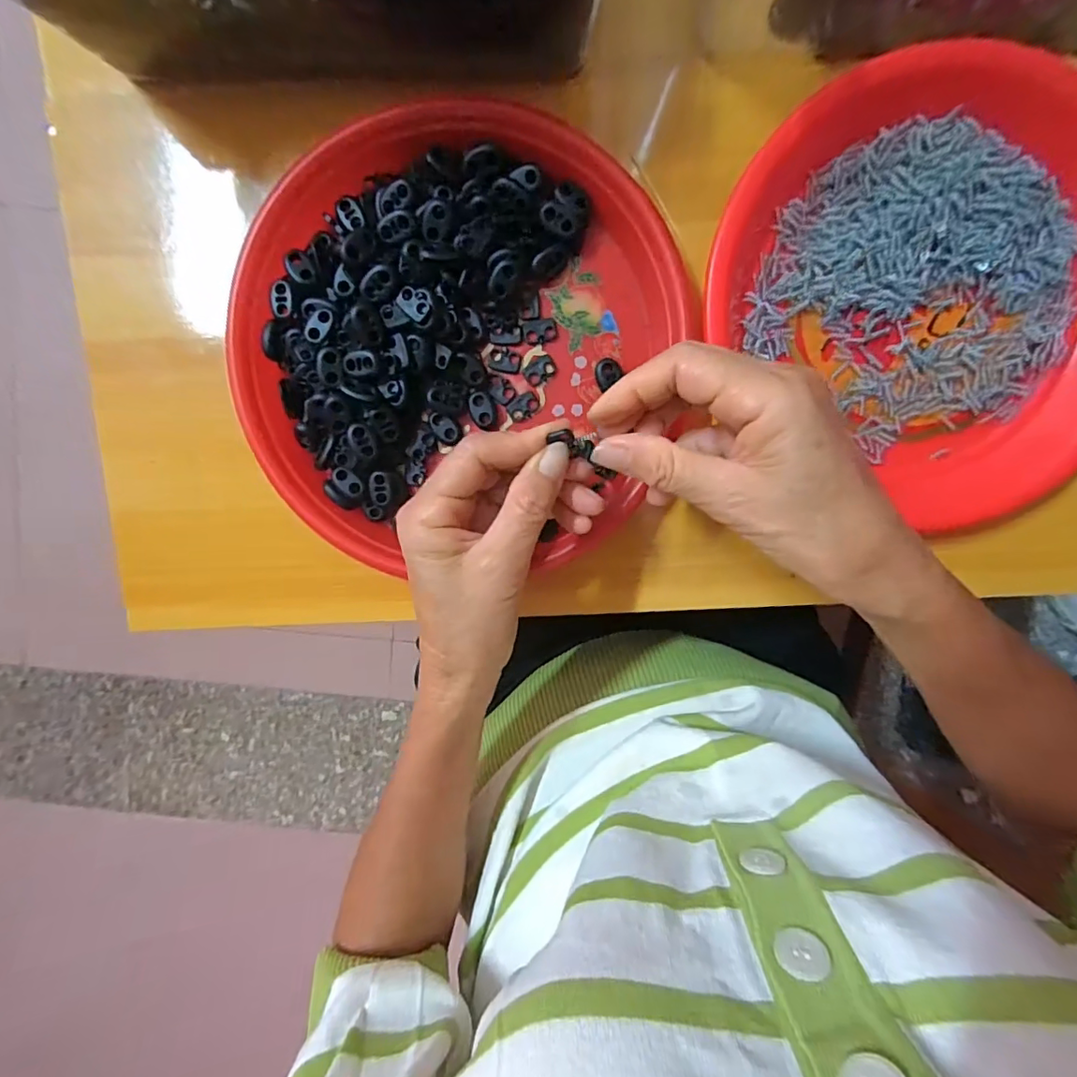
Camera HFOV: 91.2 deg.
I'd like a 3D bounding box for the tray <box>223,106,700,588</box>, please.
[{"bbox_3d":[-0.042,-0.104,0.287,0.233,0.029,0.230,0,98,1],"label":"tray"}]

